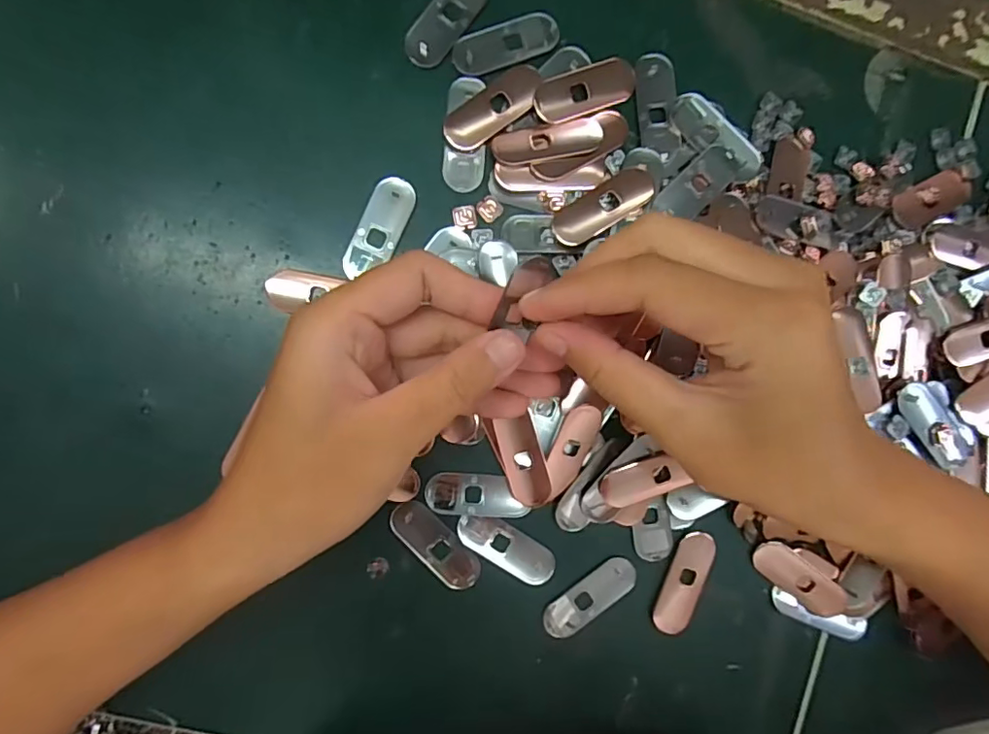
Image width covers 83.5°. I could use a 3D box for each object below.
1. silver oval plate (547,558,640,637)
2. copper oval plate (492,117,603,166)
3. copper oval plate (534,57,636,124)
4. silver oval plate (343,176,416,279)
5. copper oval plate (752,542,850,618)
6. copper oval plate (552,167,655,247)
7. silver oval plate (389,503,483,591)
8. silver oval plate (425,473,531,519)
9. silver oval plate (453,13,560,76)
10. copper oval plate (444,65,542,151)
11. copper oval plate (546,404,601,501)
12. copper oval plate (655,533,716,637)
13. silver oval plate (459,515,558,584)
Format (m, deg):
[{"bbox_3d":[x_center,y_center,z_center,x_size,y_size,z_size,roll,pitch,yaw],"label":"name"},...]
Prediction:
[{"bbox_3d":[0.046,0.110,0.263,0.049,0.004,0.018,-37,95,-3],"label":"silver oval plate"},{"bbox_3d":[0.024,-0.103,0.251,0.050,0.006,0.018,-11,93,-5],"label":"copper oval plate"},{"bbox_3d":[0.042,-0.127,0.254,0.050,0.004,0.020,-23,94,-4],"label":"copper oval plate"},{"bbox_3d":[-0.052,-0.062,0.248,0.018,0.005,0.047,25,89,-6],"label":"silver oval plate"},{"bbox_3d":[0.150,0.104,0.272,0.049,0.006,0.019,36,88,7],"label":"copper oval plate"},{"bbox_3d":[0.050,-0.074,0.253,0.051,0.006,0.019,-34,94,-4],"label":"copper oval plate"},{"bbox_3d":[-0.027,0.082,0.253,0.019,0.004,0.049,-44,95,-3],"label":"silver oval plate"},{"bbox_3d":[-0.008,0.060,0.256,0.046,0.004,0.020,3,91,-6],"label":"silver oval plate"},{"bbox_3d":[0.005,-0.148,0.252,0.049,0.004,0.019,-23,94,-4],"label":"silver oval plate"},{"bbox_3d":[0.000,-0.118,0.250,0.049,0.004,0.020,-37,95,-3],"label":"copper oval plate"},{"bbox_3d":[0.035,0.039,0.256,0.017,0.004,0.045,24,92,-15],"label":"copper oval plate"},{"bbox_3d":[0.092,0.104,0.267,0.018,0.004,0.049,24,89,-6],"label":"copper oval plate"},{"bbox_3d":[0.006,0.084,0.257,0.049,0.004,0.017,32,89,-6],"label":"silver oval plate"}]

